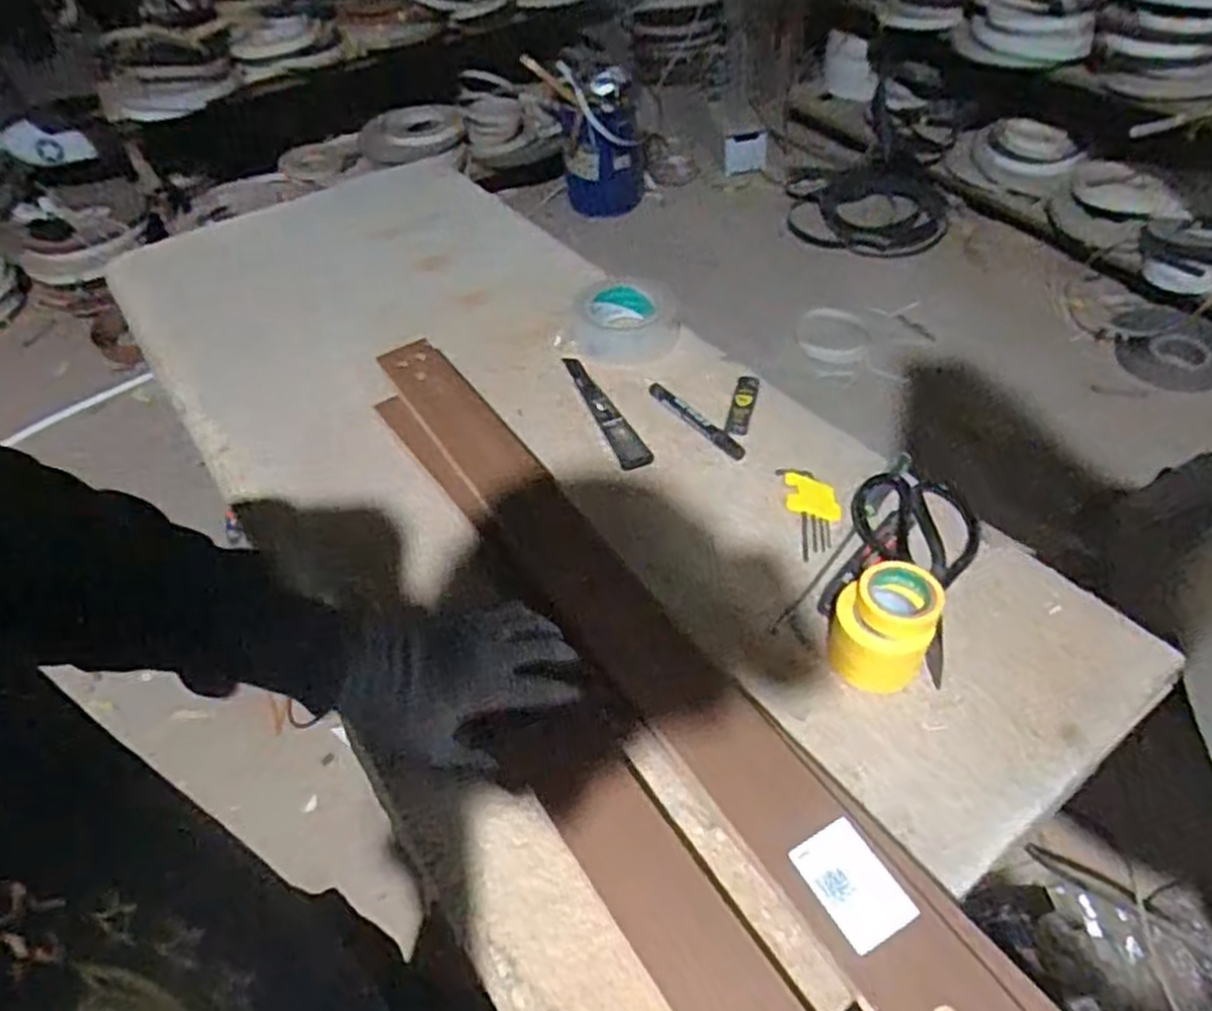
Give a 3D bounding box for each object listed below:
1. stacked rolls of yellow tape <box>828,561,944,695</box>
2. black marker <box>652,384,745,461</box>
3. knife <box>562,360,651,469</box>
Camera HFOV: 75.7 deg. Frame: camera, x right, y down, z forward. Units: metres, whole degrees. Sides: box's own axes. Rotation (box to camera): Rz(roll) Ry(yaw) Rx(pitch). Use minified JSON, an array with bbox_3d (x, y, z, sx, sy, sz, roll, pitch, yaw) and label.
[{"bbox_3d":[0.195,0.088,0.557,0.069,0.068,0.073,-3,49,3],"label":"stacked rolls of yellow tape"},{"bbox_3d":[0.088,-0.084,0.764,0.016,0.010,0.135,-32,54,-21],"label":"black marker"},{"bbox_3d":[0.000,-0.101,0.788,0.032,0.012,0.186,-19,50,-11],"label":"knife"}]

